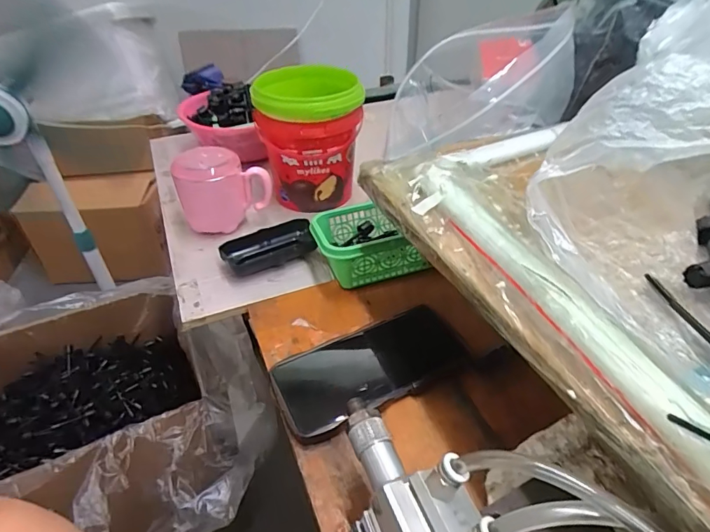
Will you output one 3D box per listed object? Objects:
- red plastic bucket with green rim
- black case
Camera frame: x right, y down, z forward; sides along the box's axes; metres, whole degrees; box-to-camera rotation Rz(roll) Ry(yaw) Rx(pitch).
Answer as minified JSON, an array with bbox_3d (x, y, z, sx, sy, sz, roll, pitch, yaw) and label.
[{"bbox_3d":[-0.060,-0.165,0.593,0.128,0.152,0.135,-9,40,-10],"label":"red plastic bucket with green rim"},{"bbox_3d":[-0.099,-0.021,0.522,0.105,0.026,0.050,-20,43,-22],"label":"black case"}]

